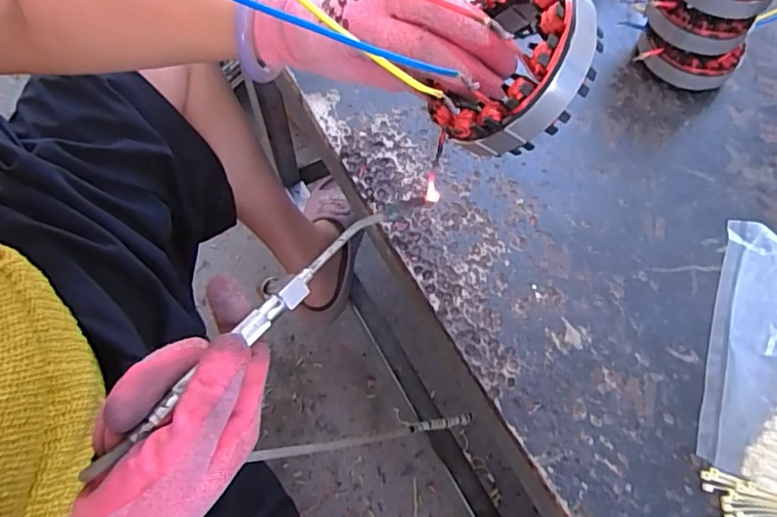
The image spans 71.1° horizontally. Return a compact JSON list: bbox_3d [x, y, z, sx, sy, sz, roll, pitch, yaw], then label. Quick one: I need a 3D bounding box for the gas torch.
[{"bbox_3d":[-0.060,0.025,0.274,0.023,0.009,0.207,41,65,15],"label":"gas torch"}]

